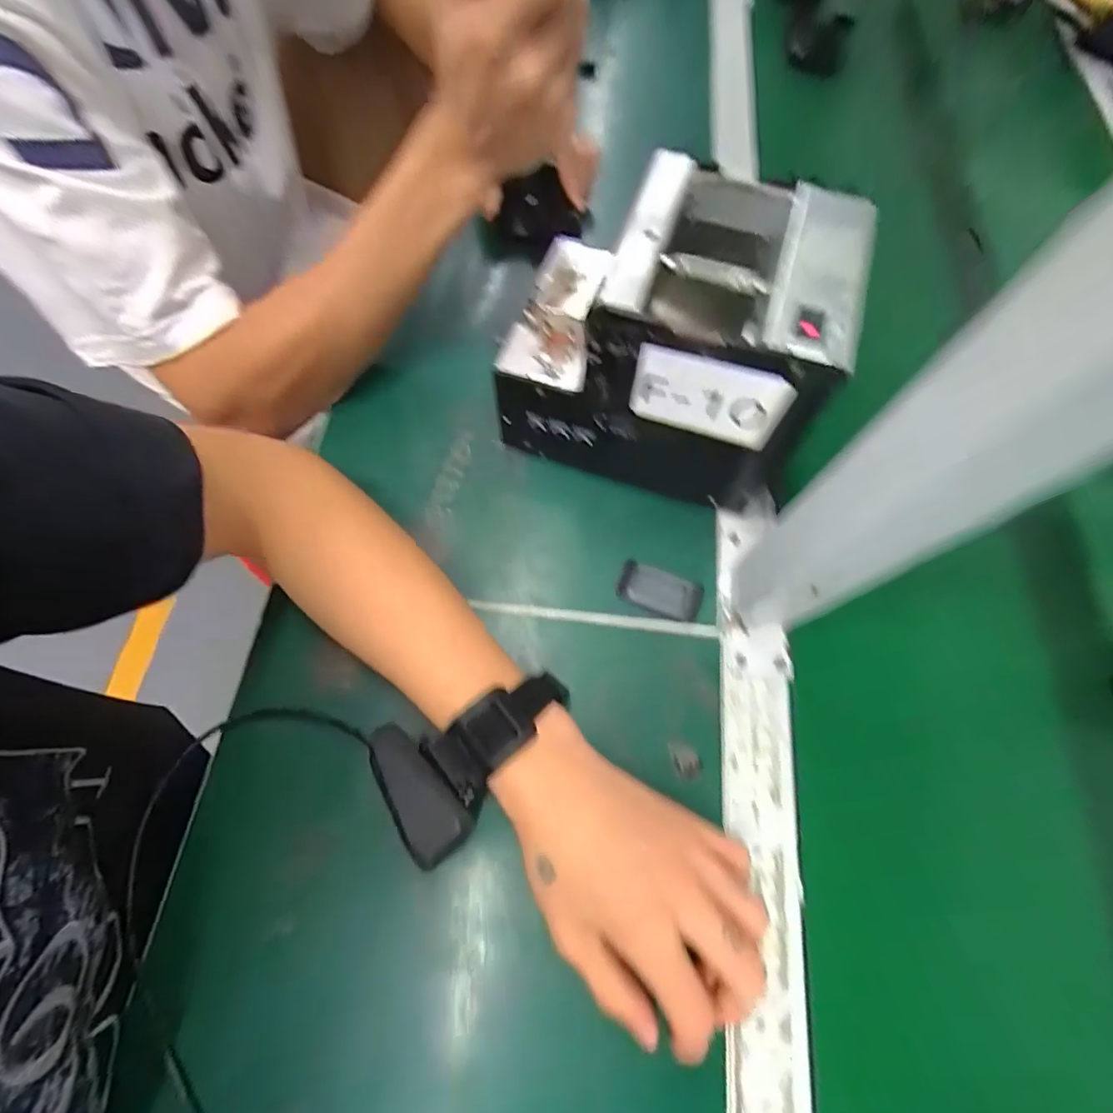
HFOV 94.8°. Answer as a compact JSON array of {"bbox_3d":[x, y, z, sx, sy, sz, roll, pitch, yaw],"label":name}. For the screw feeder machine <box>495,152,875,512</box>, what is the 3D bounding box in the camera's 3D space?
[{"bbox_3d":[0.066,-0.135,0.325,0.177,0.143,0.125,17,68,6],"label":"screw feeder machine"}]

